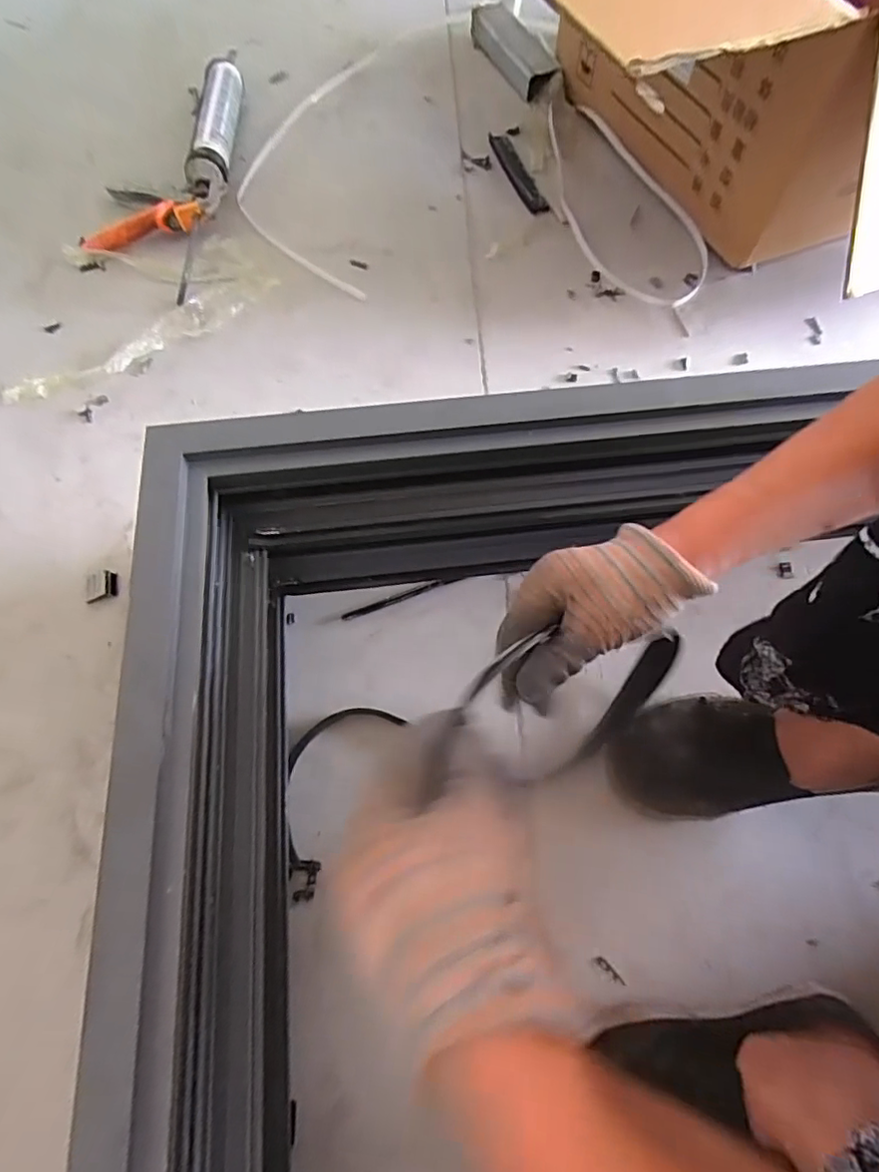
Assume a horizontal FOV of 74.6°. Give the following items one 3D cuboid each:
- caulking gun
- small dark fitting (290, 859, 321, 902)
[{"bbox_3d":[-0.369,-0.606,0.810,0.181,0.057,0.521,3,67,2],"label":"caulking gun"},{"bbox_3d":[-0.112,0.240,0.471,0.024,0.004,0.030,5,67,3],"label":"small dark fitting"}]

